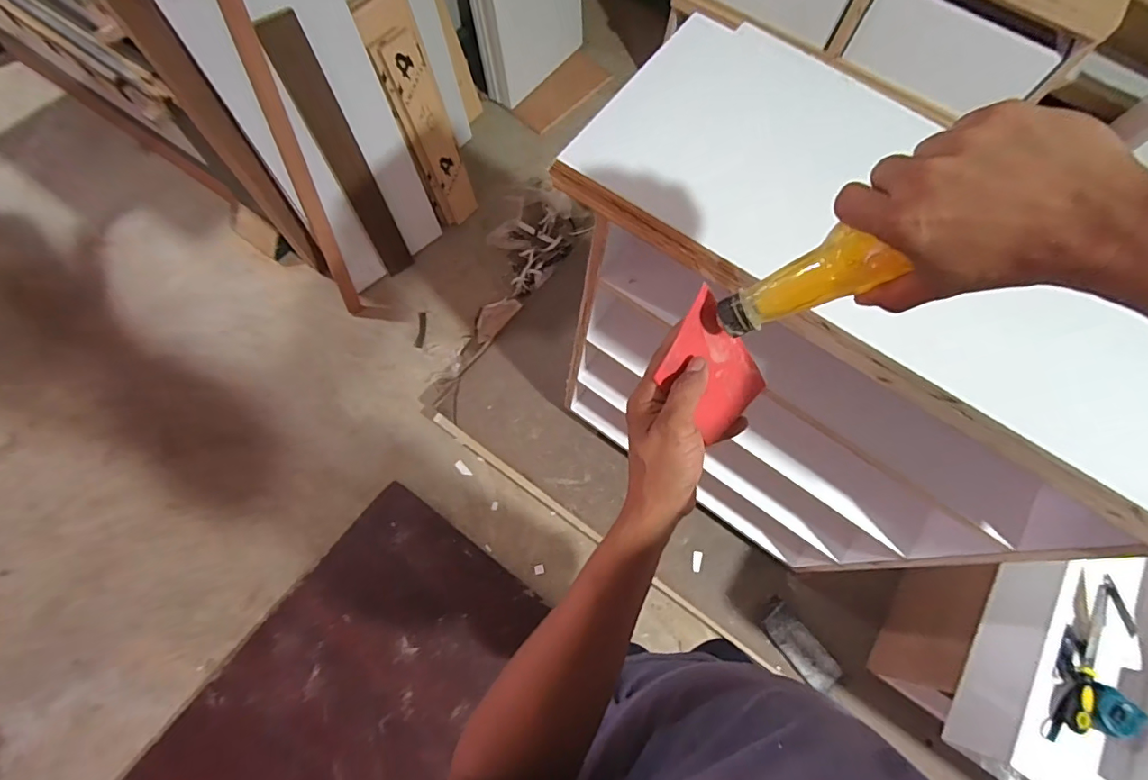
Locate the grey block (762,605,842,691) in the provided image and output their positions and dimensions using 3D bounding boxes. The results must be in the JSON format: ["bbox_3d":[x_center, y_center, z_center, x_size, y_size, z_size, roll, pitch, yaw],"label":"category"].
[{"bbox_3d":[0.553,0.624,1.232,0.087,0.027,0.197,-39,77,-17],"label":"grey block"}]

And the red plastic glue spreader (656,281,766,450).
[{"bbox_3d":[0.107,-0.014,0.390,0.075,0.008,0.101,-49,117,-17],"label":"red plastic glue spreader"}]

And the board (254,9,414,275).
[{"bbox_3d":[-0.589,-0.587,1.350,0.019,0.690,0.092,38,70,23],"label":"board"}]

